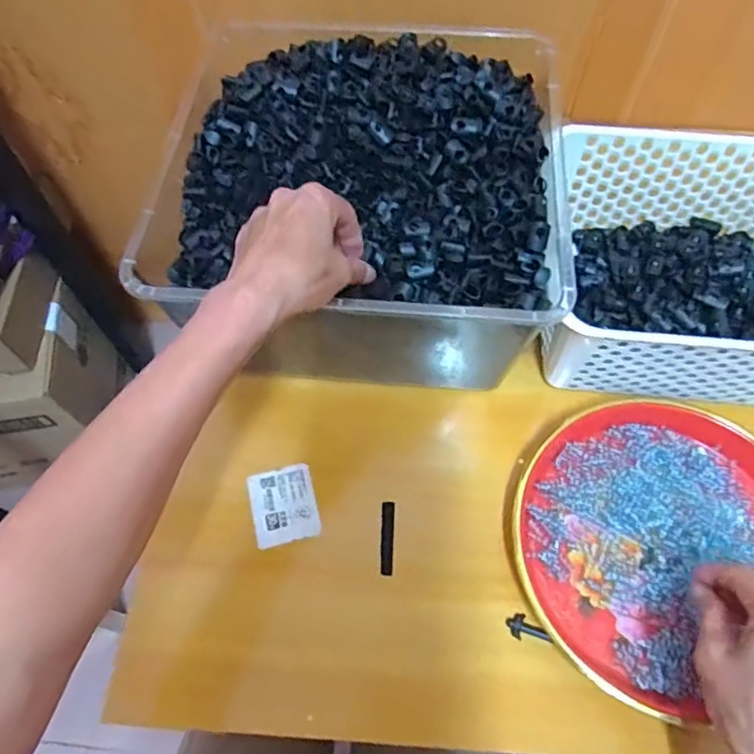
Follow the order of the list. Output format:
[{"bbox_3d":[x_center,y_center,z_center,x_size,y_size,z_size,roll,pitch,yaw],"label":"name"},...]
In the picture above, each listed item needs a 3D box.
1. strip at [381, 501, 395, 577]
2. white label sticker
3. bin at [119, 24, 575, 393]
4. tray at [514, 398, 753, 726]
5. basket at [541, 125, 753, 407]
[{"bbox_3d":[0.008,0.121,0.450,0.009,0.004,0.055,2,63,2],"label":"strip"},{"bbox_3d":[-0.072,0.100,0.463,0.048,0.004,0.058,-13,63,-5],"label":"white label sticker"},{"bbox_3d":[-0.006,-0.139,0.510,0.286,0.152,0.278,7,63,5],"label":"bin"},{"bbox_3d":[0.205,0.112,0.439,0.213,0.022,0.196,-1,63,1],"label":"tray"},{"bbox_3d":[0.288,-0.089,0.488,0.287,0.096,0.206,5,63,4],"label":"basket"}]

